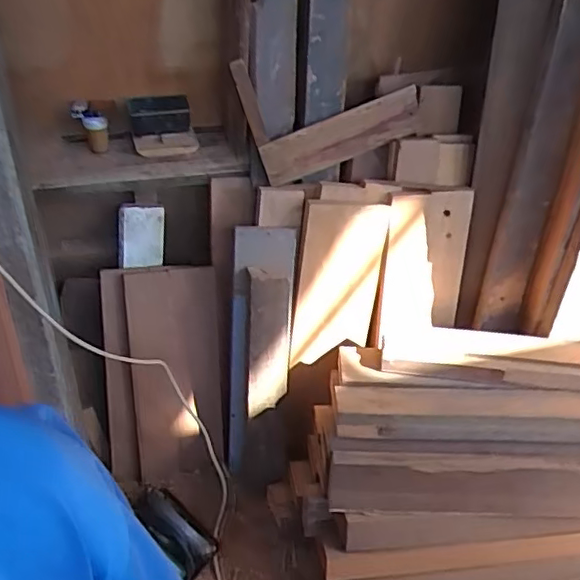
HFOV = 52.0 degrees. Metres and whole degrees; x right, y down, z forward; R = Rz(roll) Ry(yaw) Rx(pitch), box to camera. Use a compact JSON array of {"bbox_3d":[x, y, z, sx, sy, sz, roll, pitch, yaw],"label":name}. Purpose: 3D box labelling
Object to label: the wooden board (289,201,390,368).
[{"bbox_3d":[0.117,-0.003,1.459,0.204,0.435,0.033,1,27,-12],"label":"wooden board"}]

